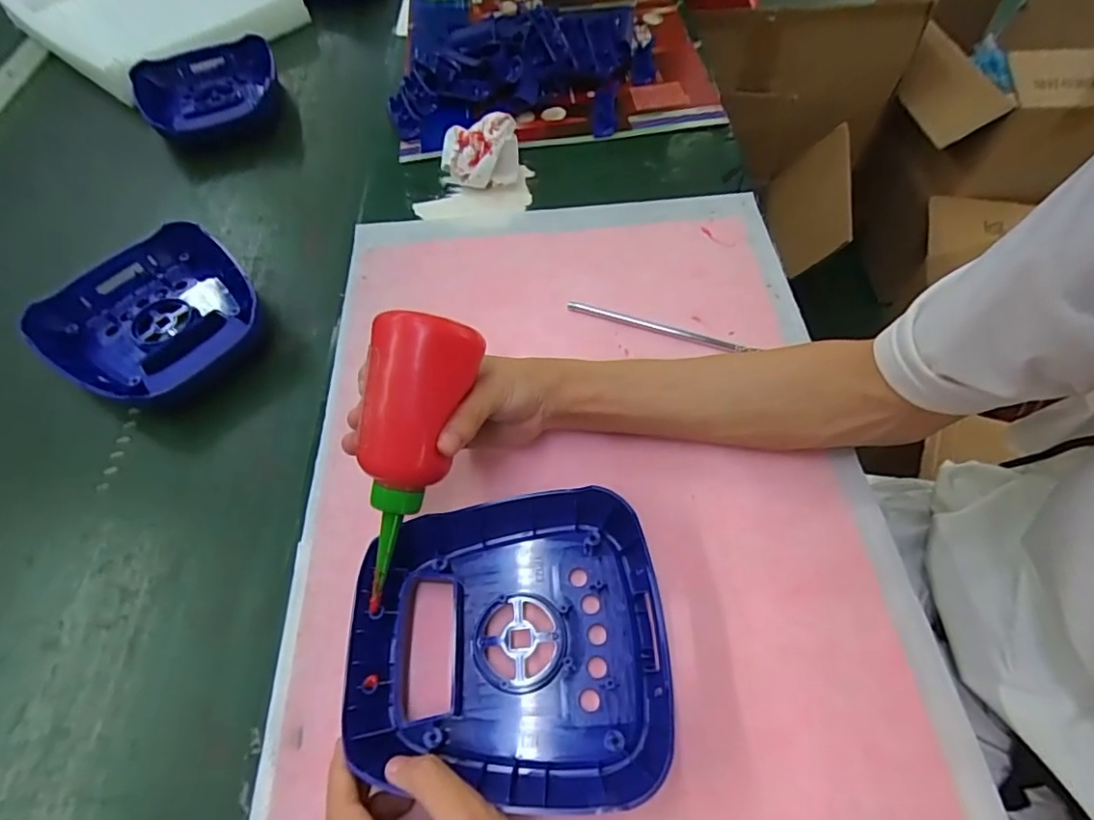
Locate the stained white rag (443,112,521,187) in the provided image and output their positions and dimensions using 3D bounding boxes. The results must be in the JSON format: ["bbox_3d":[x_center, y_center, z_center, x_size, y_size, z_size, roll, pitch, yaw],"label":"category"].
[{"bbox_3d":[-0.067,-0.260,0.550,0.079,0.056,0.057,-2,59,3],"label":"stained white rag"}]

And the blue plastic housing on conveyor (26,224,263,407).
[{"bbox_3d":[-0.343,-0.077,0.484,0.181,0.049,0.162,38,68,23],"label":"blue plastic housing on conveyor"}]

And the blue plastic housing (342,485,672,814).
[{"bbox_3d":[-0.022,0.135,0.323,0.178,0.035,0.163,-4,59,2],"label":"blue plastic housing"}]

